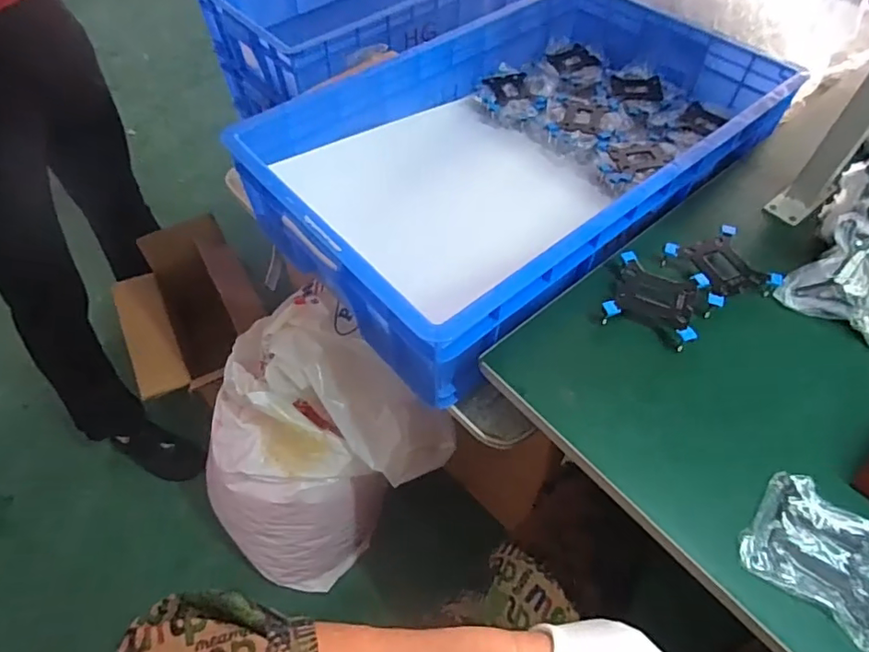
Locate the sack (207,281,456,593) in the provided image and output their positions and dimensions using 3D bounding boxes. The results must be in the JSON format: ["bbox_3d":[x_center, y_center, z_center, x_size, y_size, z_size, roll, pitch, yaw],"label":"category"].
[{"bbox_3d":[-0.214,0.257,0.961,0.362,0.519,0.341,39,65,24],"label":"sack"}]

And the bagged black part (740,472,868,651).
[{"bbox_3d":[0.300,0.173,0.420,0.100,0.009,0.094,35,64,22],"label":"bagged black part"}]

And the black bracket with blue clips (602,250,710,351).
[{"bbox_3d":[0.221,-0.026,0.551,0.084,0.028,0.083,21,59,15],"label":"black bracket with blue clips"}]

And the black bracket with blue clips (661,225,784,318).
[{"bbox_3d":[0.298,-0.060,0.572,0.085,0.032,0.086,-18,57,-10],"label":"black bracket with blue clips"}]

